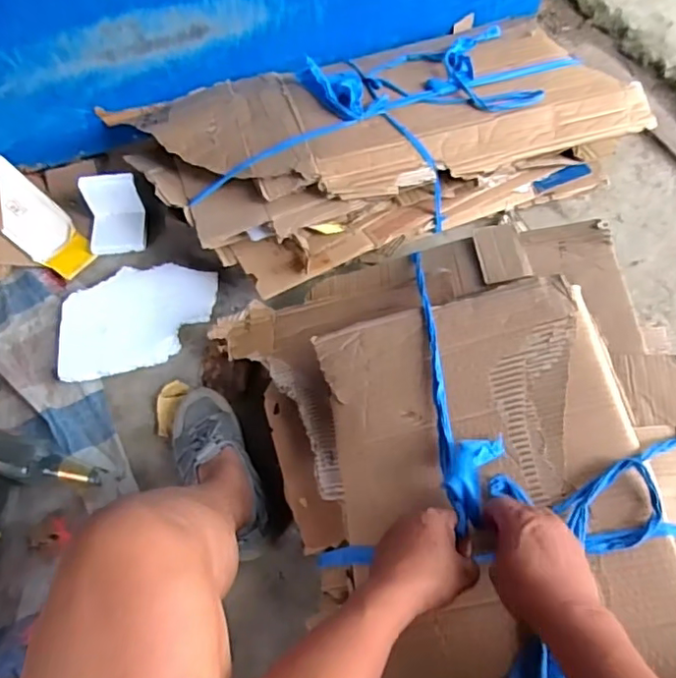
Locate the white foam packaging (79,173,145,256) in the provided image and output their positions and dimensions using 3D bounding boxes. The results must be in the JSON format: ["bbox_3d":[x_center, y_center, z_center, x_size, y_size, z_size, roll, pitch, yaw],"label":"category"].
[{"bbox_3d":[-0.423,-0.233,1.097,0.110,0.080,0.114,-4,62,2],"label":"white foam packaging"}]

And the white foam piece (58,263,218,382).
[{"bbox_3d":[-0.353,-0.045,1.024,0.278,0.014,0.195,-19,63,-6],"label":"white foam piece"}]

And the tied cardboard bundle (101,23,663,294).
[{"bbox_3d":[0.044,-0.402,1.077,0.820,0.177,0.532,-23,63,-8],"label":"tied cardboard bundle"}]

